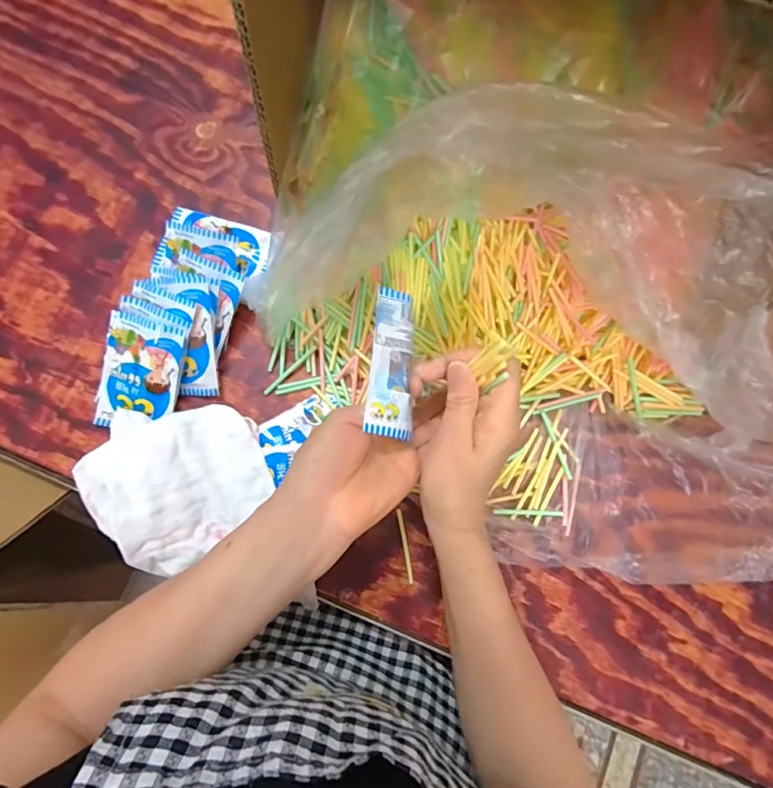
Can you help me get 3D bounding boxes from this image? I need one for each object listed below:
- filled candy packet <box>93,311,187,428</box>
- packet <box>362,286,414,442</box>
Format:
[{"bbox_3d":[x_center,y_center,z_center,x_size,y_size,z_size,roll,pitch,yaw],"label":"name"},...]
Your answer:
[{"bbox_3d":[-0.215,-0.016,0.390,0.064,0.011,0.096,16,102,-3],"label":"filled candy packet"},{"bbox_3d":[0.005,-0.023,0.316,0.038,0.007,0.102,9,79,-28],"label":"packet"}]

